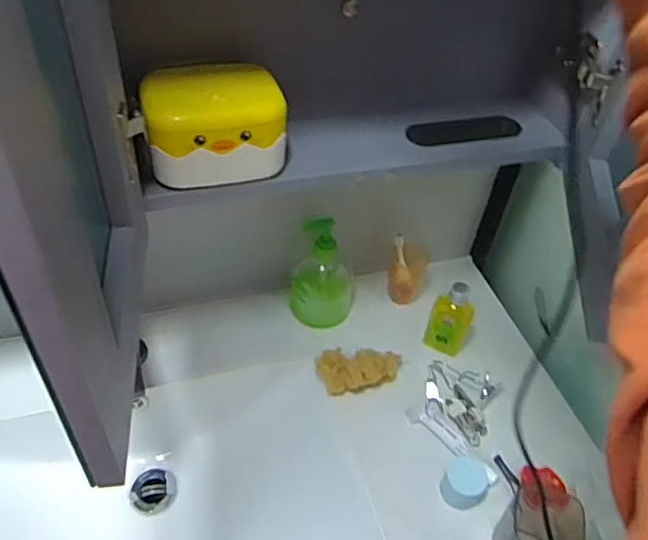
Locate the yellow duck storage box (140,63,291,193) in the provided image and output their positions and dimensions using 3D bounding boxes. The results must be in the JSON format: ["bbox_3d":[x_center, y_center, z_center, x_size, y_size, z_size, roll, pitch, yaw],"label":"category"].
[{"bbox_3d":[-0.097,-0.127,0.543,0.126,0.080,0.081,-10,48,-15],"label":"yellow duck storage box"}]

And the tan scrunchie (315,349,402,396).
[{"bbox_3d":[0.049,0.127,0.767,0.115,0.045,0.048,-3,46,-9],"label":"tan scrunchie"}]

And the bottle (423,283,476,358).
[{"bbox_3d":[0.169,0.065,0.792,0.052,0.109,0.030,21,48,14],"label":"bottle"}]

